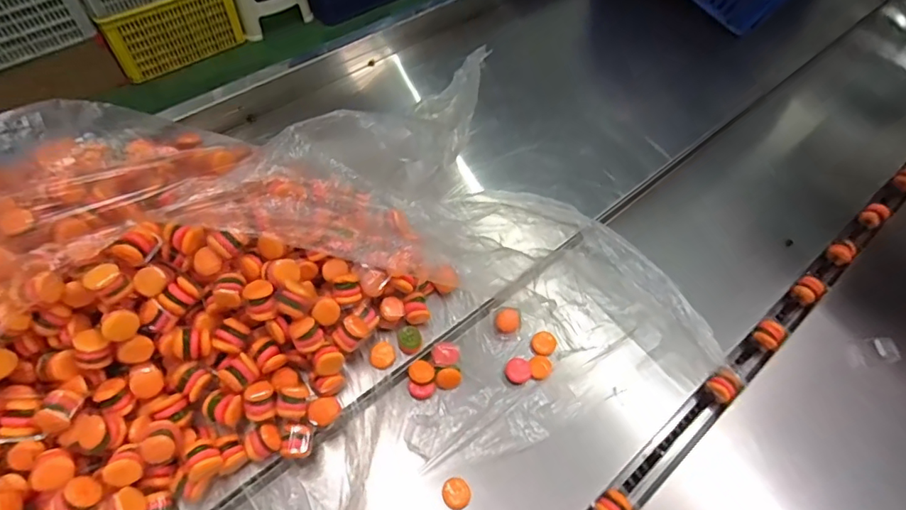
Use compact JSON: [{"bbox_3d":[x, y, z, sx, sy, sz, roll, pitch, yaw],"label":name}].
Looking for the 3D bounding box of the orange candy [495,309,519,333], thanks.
[{"bbox_3d":[0.067,0.081,0.614,0.028,0.009,0.028,2,59,-3],"label":"orange candy"}]

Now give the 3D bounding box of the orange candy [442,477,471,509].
[{"bbox_3d":[0.003,0.246,0.512,0.027,0.014,0.029,2,59,-3],"label":"orange candy"}]

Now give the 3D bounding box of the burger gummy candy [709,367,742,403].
[{"bbox_3d":[0.325,0.155,0.592,0.031,0.030,0.024,36,63,17],"label":"burger gummy candy"}]

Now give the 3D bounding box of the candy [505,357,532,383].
[{"bbox_3d":[0.076,0.135,0.583,0.027,0.009,0.029,2,59,-3],"label":"candy"}]

